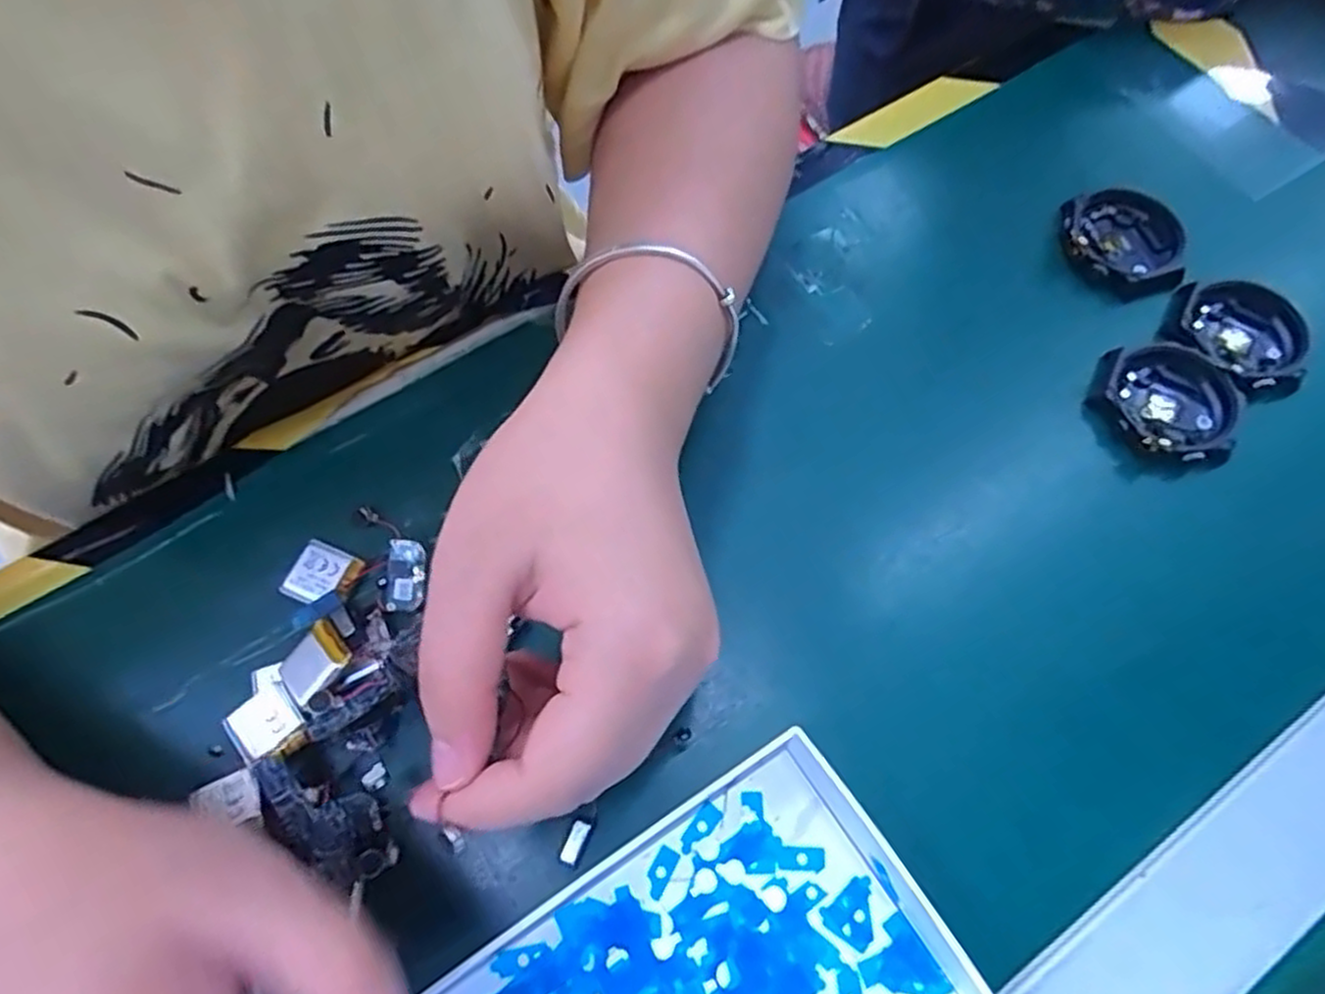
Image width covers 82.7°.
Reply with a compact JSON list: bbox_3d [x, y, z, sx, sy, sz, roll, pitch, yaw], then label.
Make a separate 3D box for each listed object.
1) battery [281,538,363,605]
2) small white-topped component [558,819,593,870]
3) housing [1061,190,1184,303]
[{"bbox_3d":[-0.123,0.029,0.272,0.022,0.006,0.022,23,69,11],"label":"battery"},{"bbox_3d":[-0.028,0.110,0.239,0.007,0.004,0.014,19,67,10],"label":"small white-topped component"},{"bbox_3d":[0.203,-0.114,0.333,0.045,0.009,0.055,-27,69,-10],"label":"housing"}]

